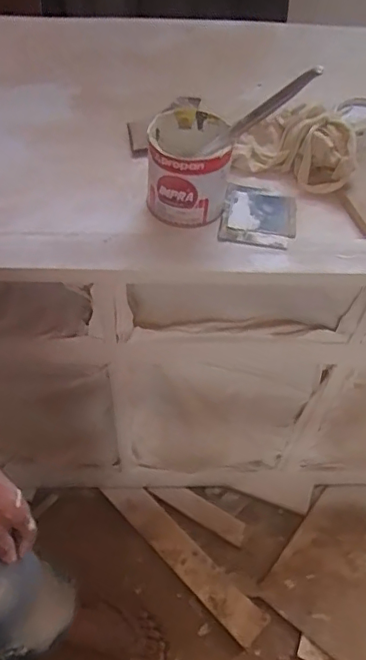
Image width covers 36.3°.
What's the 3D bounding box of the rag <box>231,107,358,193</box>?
[{"bbox_3d":[0.162,-0.264,0.789,0.172,0.062,0.114,23,57,13],"label":"rag"}]

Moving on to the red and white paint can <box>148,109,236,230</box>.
[{"bbox_3d":[0.006,-0.211,0.720,0.104,0.098,0.121,7,54,3],"label":"red and white paint can"}]

